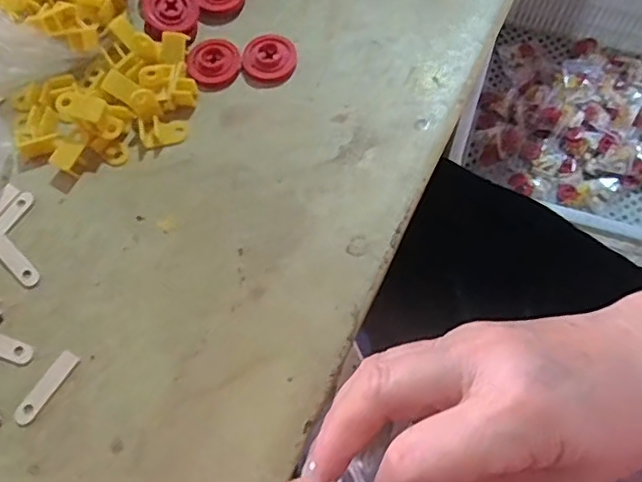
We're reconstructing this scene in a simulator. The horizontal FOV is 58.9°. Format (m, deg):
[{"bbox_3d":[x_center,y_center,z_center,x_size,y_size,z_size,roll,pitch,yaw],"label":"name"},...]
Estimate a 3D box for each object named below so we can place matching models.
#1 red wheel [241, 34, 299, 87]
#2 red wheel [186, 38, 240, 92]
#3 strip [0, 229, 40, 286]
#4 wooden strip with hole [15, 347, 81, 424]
[{"bbox_3d":[-0.030,-0.110,0.342,0.030,0.008,0.032,0,70,0],"label":"red wheel"},{"bbox_3d":[-0.065,-0.107,0.340,0.031,0.004,0.033,0,70,0],"label":"red wheel"},{"bbox_3d":[-0.166,0.008,0.303,0.041,0.004,0.011,43,76,14],"label":"strip"},{"bbox_3d":[-0.136,0.071,0.278,0.011,0.004,0.039,31,73,11],"label":"wooden strip with hole"}]

